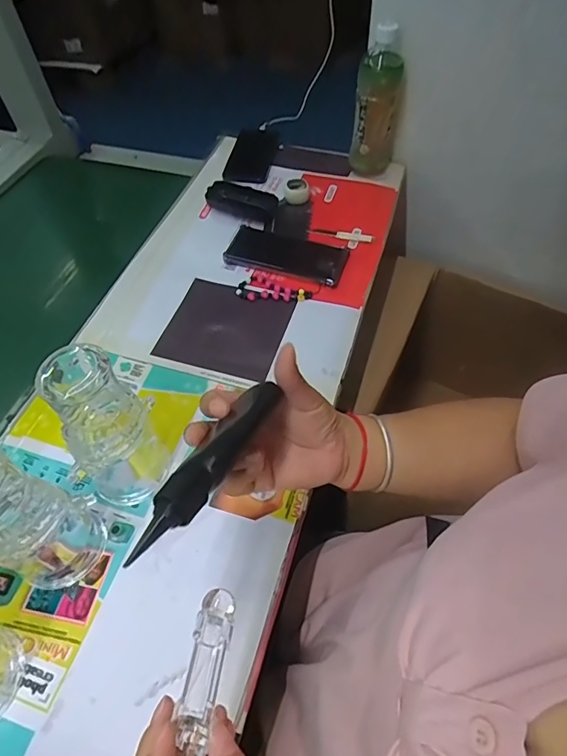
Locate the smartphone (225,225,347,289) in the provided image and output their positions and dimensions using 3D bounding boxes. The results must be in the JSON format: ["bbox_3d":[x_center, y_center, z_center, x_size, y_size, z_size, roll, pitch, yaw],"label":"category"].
[{"bbox_3d":[0.005,-0.176,0.657,0.163,0.009,0.081,16,57,10],"label":"smartphone"}]

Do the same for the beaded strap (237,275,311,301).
[{"bbox_3d":[-0.014,-0.113,0.617,0.092,0.005,0.045,20,58,12],"label":"beaded strap"}]

